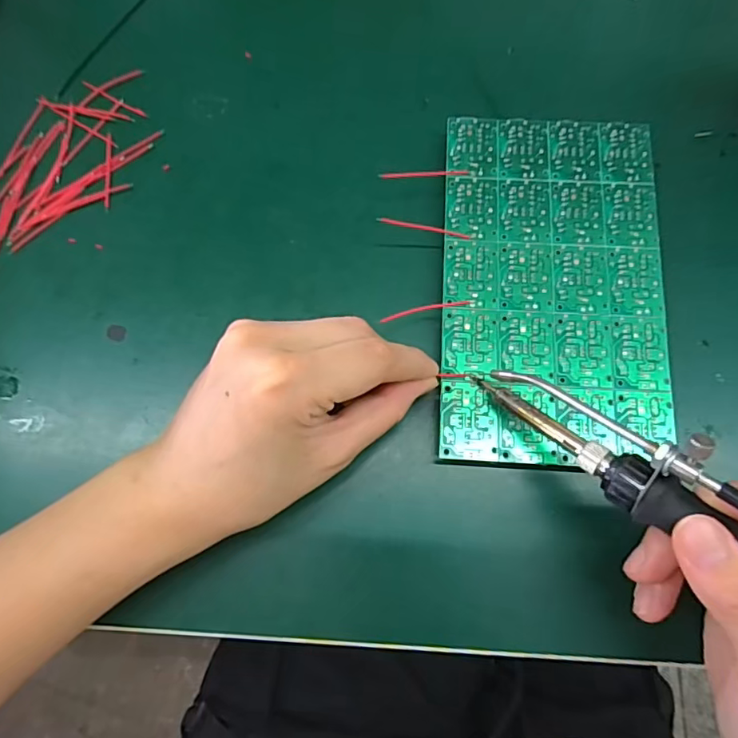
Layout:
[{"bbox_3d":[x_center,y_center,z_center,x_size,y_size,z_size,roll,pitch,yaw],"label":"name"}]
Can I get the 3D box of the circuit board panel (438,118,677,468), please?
[{"bbox_3d":[0.086,-0.042,0.248,0.101,0.004,0.172,3,76,2],"label":"circuit board panel"}]

